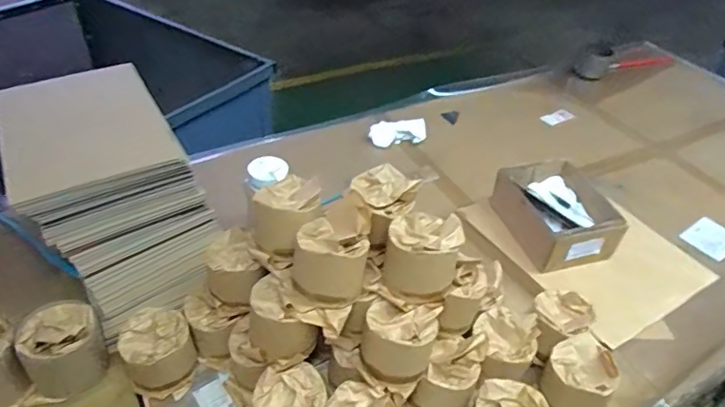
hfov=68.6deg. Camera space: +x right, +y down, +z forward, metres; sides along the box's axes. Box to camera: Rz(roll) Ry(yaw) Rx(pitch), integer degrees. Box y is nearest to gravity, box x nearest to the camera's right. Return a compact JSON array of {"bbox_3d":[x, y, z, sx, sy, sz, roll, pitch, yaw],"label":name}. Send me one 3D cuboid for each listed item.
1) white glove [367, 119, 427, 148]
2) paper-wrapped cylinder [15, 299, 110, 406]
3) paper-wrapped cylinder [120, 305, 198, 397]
[{"bbox_3d":[0.085,-0.172,1.289,0.140,0.036,0.065,0,42,-5],"label":"white glove"},{"bbox_3d":[-0.438,0.207,0.763,0.115,0.105,0.103,-21,48,-26],"label":"paper-wrapped cylinder"},{"bbox_3d":[-0.298,0.219,0.776,0.095,0.085,0.098,5,42,0],"label":"paper-wrapped cylinder"}]

